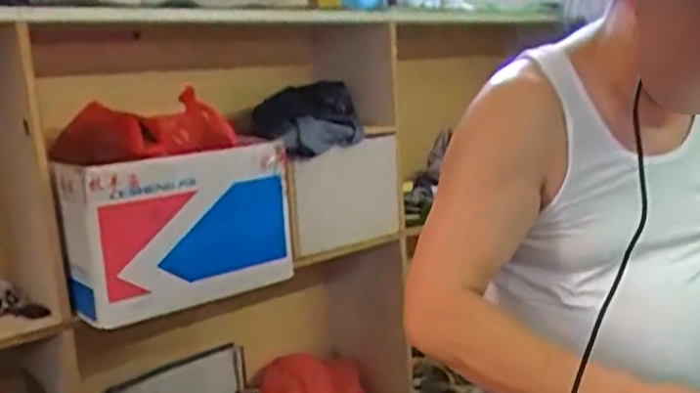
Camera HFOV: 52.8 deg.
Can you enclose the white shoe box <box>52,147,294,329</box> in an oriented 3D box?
[{"bbox_3d":[-0.274,0.053,1.239,0.417,0.254,0.111,-12,14,-34],"label":"white shoe box"}]

